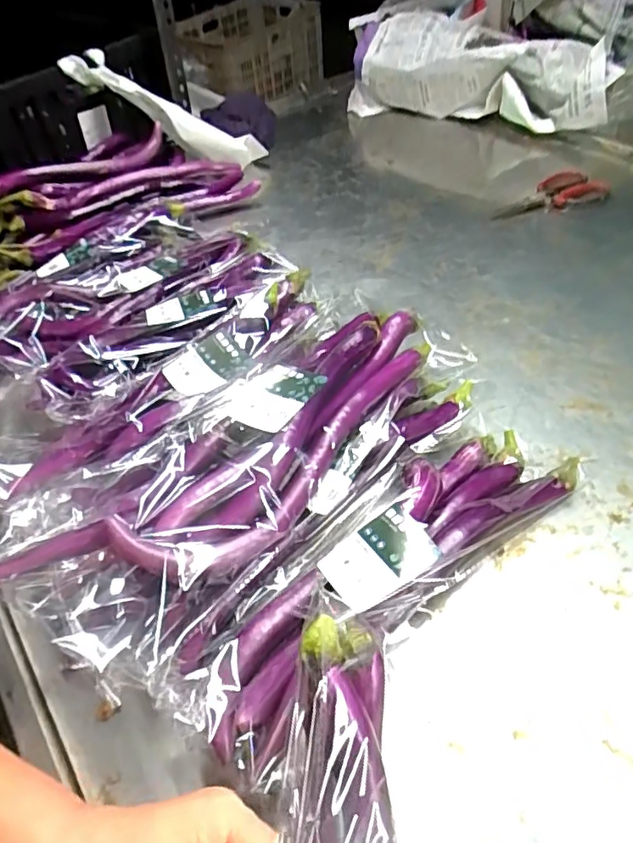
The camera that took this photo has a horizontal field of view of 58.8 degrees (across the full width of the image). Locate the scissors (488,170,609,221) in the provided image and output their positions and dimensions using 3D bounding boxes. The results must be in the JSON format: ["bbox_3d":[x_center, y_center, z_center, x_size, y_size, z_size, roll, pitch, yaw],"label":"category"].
[{"bbox_3d":[0.350,-0.347,0.856,0.173,0.024,0.082,-13,50,-6],"label":"scissors"}]

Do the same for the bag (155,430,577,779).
[{"bbox_3d":[0.051,0.109,0.450,0.361,0.069,0.129,-34,55,-22],"label":"bag"}]

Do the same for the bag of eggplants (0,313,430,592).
[{"bbox_3d":[-0.052,0.017,0.483,0.441,0.060,0.151,-37,56,-24],"label":"bag of eggplants"}]

